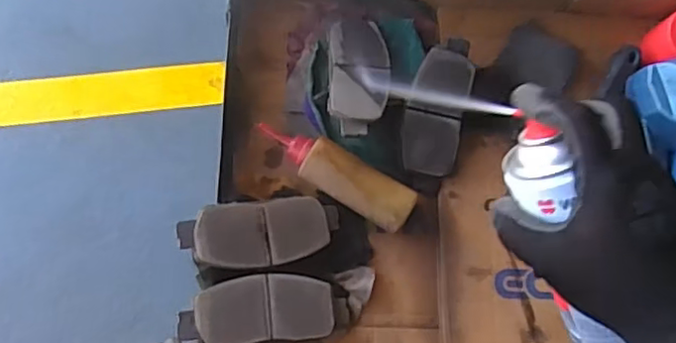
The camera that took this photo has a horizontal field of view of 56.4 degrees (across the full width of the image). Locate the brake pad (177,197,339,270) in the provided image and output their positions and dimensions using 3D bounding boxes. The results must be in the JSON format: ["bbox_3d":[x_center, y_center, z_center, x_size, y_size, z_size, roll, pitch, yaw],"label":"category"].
[{"bbox_3d":[-0.061,0.052,0.534,0.138,0.017,0.053,-5,67,-27],"label":"brake pad"}]

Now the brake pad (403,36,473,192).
[{"bbox_3d":[0.091,-0.053,0.589,0.052,0.015,0.144,12,91,2],"label":"brake pad"}]

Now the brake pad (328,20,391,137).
[{"bbox_3d":[0.020,-0.091,0.589,0.056,0.024,0.133,1,69,-2],"label":"brake pad"}]

